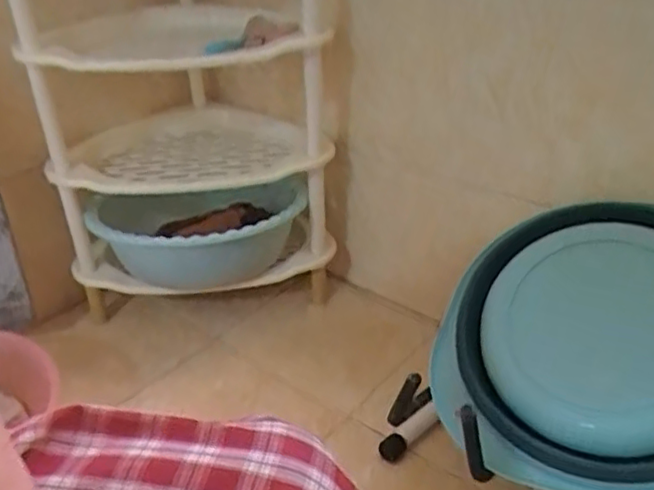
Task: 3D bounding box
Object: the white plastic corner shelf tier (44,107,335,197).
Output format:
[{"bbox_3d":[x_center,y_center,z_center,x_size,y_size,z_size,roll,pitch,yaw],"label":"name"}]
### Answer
[{"bbox_3d":[-0.231,-0.175,1.136,0.435,0.058,0.284,-5,32,-7],"label":"white plastic corner shelf tier"}]

